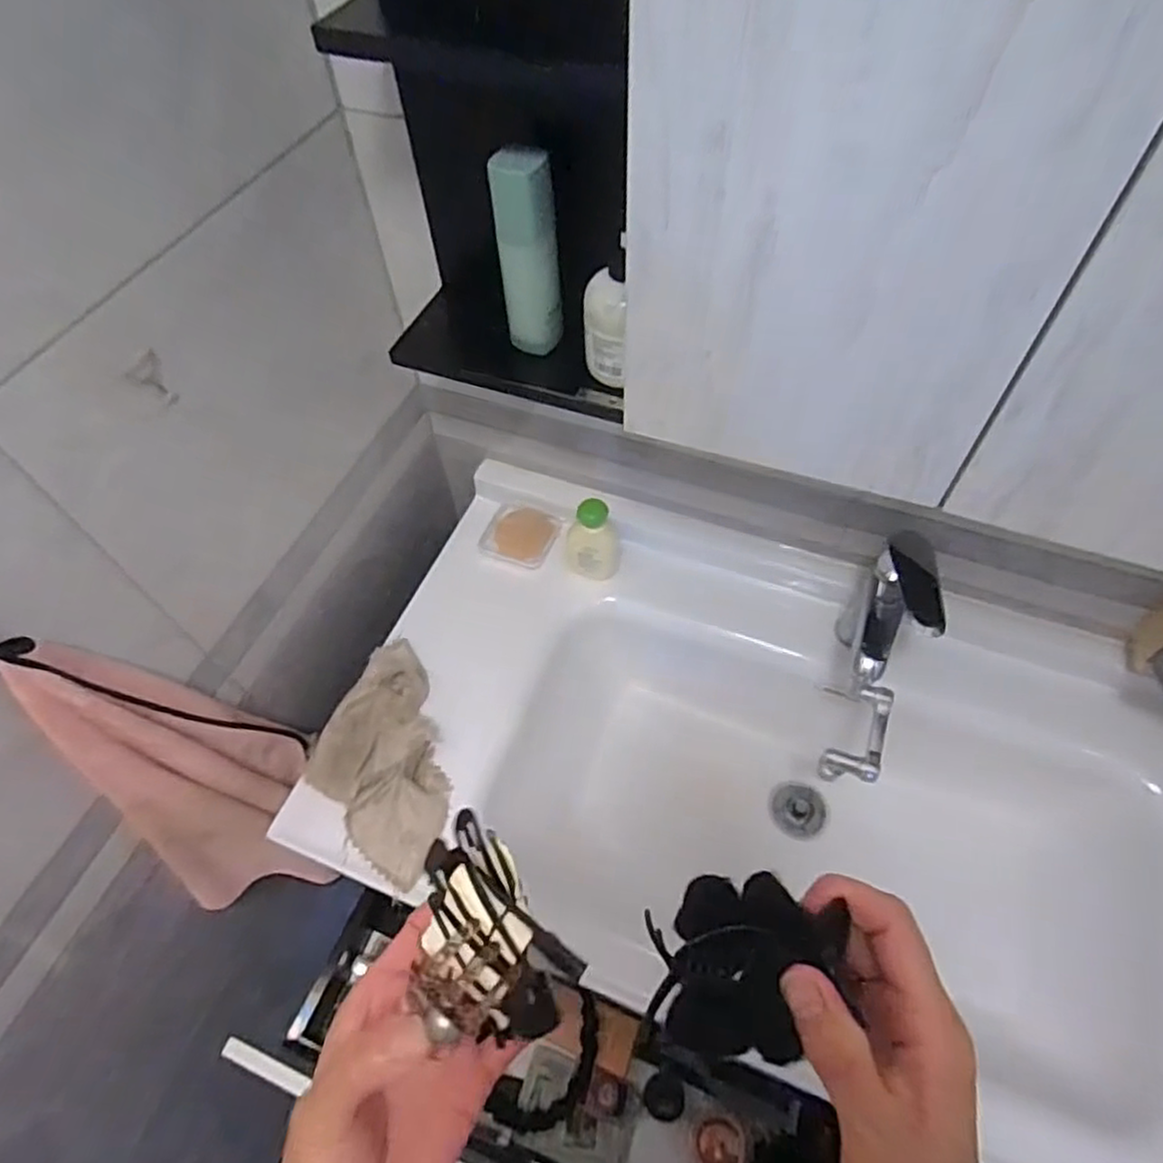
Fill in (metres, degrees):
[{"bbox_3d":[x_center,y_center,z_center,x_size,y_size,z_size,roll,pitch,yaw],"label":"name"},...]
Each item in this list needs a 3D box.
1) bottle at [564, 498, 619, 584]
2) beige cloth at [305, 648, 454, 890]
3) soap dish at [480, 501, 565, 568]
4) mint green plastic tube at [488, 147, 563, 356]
[{"bbox_3d":[0.012,-0.049,0.828,0.063,0.121,0.044,-6,56,-2],"label":"bottle"},{"bbox_3d":[-0.218,0.183,0.732,0.143,0.038,0.248,-15,57,-7],"label":"beige cloth"},{"bbox_3d":[-0.076,-0.058,0.892,0.084,0.014,0.081,19,59,14],"label":"soap dish"},{"bbox_3d":[-0.042,-0.264,0.584,0.047,0.157,0.028,-7,56,-3],"label":"mint green plastic tube"}]

